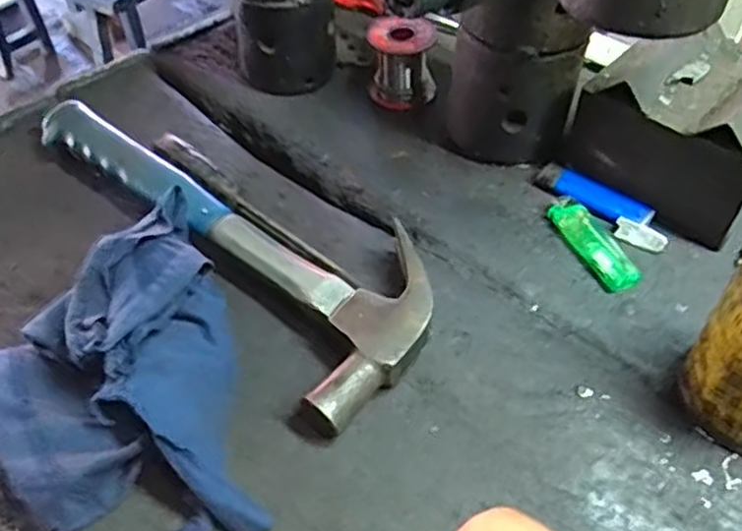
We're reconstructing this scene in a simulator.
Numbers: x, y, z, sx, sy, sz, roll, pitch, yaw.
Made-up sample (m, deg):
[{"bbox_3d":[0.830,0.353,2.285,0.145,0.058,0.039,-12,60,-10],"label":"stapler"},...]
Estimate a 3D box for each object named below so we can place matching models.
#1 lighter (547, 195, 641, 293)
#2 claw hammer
[{"bbox_3d":[0.142,-0.015,0.451,0.023,0.007,0.077,-25,54,-3],"label":"lighter"},{"bbox_3d":[-0.094,-0.035,0.468,0.113,0.037,0.332,-34,55,-28],"label":"claw hammer"}]

